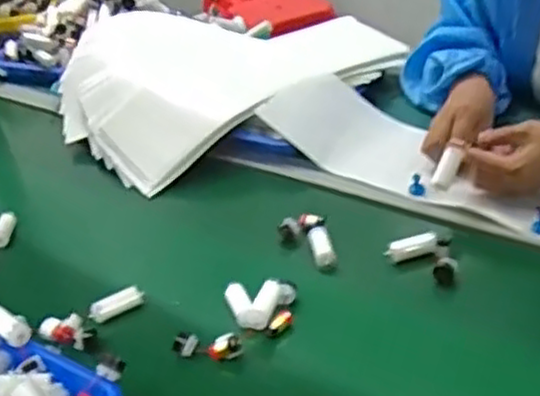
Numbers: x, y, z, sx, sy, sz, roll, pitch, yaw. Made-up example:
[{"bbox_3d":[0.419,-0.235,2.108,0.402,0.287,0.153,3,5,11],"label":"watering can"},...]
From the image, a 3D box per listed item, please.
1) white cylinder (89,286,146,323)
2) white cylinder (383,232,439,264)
[{"bbox_3d":[-0.157,0.108,0.759,0.059,0.017,0.015,-28,36,-28],"label":"white cylinder"},{"bbox_3d":[0.150,0.053,0.775,0.055,0.021,0.017,-18,30,12],"label":"white cylinder"}]

